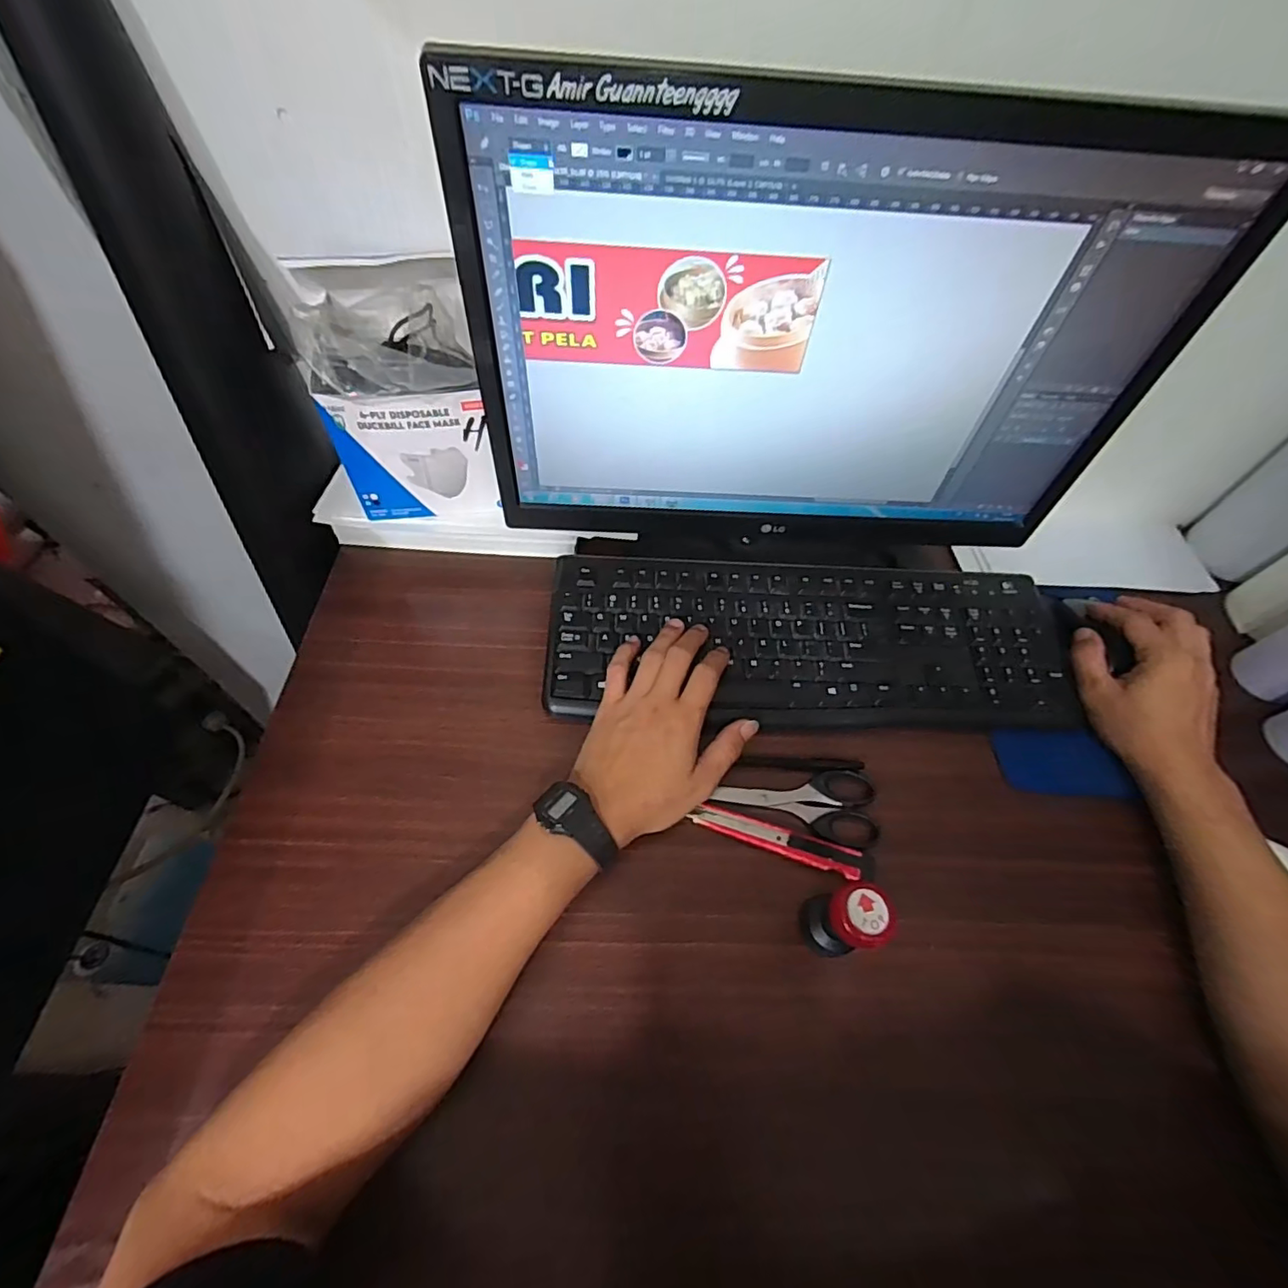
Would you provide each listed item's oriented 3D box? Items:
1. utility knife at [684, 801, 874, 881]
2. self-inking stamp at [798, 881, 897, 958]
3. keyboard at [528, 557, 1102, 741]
[{"bbox_3d":[0.101,0.141,0.398,0.127,0.010,0.020,18,58,6],"label":"utility knife"},{"bbox_3d":[0.123,0.172,0.346,0.031,0.078,0.035,-8,59,-10],"label":"self-inking stamp"},{"bbox_3d":[0.141,-0.003,0.478,0.440,0.023,0.150,4,58,-1],"label":"keyboard"}]

